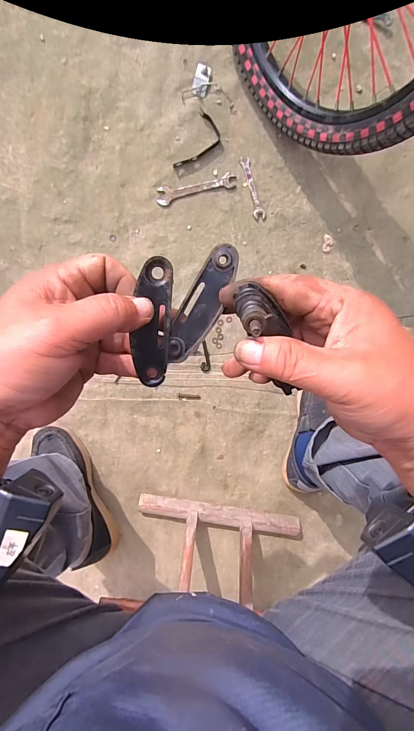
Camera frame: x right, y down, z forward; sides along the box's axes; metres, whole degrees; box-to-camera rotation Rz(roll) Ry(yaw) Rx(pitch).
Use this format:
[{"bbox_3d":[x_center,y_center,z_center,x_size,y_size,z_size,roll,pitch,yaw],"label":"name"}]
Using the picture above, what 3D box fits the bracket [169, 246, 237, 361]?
[{"bbox_3d":[-0.003,-0.040,0.237,0.025,0.006,0.084,25,101,-8],"label":"bracket"}]

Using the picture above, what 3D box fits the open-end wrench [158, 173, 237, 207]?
[{"bbox_3d":[-0.020,-0.333,0.659,0.151,0.004,0.032,-13,97,-4],"label":"open-end wrench"}]

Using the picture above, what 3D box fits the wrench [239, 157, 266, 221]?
[{"bbox_3d":[0.089,-0.336,0.665,0.024,0.006,0.116,-16,98,-4],"label":"wrench"}]

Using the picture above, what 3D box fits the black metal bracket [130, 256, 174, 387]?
[{"bbox_3d":[-0.036,-0.027,0.232,0.023,0.006,0.085,4,110,-6],"label":"black metal bracket"}]

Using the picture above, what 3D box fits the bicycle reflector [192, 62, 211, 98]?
[{"bbox_3d":[-0.009,-0.522,0.636,0.028,0.006,0.054,13,95,-7],"label":"bicycle reflector"}]

